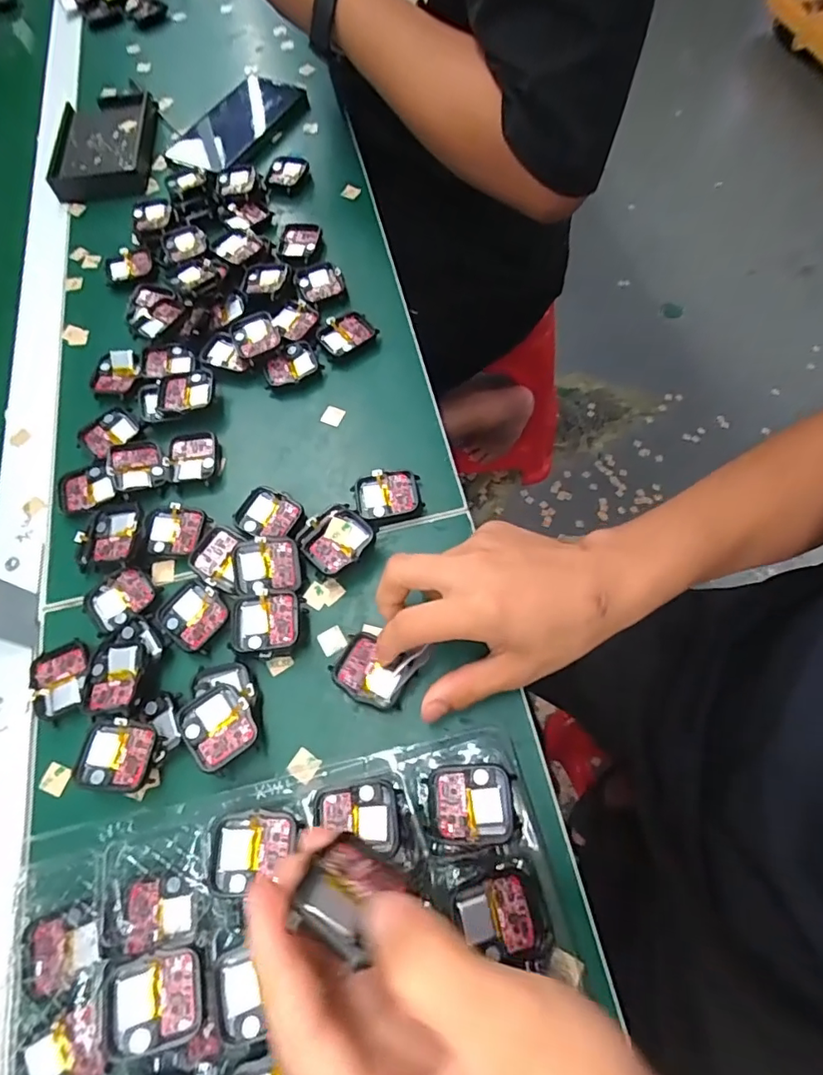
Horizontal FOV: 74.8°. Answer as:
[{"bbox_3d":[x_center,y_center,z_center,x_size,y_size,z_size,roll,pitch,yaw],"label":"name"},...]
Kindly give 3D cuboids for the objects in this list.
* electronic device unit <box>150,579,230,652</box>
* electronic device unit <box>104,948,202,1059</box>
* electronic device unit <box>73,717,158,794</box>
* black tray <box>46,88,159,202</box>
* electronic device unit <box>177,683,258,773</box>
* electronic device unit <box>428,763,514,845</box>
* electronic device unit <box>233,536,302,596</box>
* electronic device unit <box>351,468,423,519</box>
[{"bbox_3d":[-0.142,0.050,0.349,0.041,0.007,0.039,29,72,16],"label":"electronic device unit"},{"bbox_3d":[-0.121,0.219,0.255,0.039,0.015,0.035,-12,66,0],"label":"electronic device unit"},{"bbox_3d":[-0.171,0.125,0.311,0.042,0.007,0.037,5,67,7],"label":"electronic device unit"},{"bbox_3d":[-0.322,-0.416,0.563,0.098,0.018,0.170,-10,66,1],"label":"black tray"},{"bbox_3d":[-0.112,0.109,0.314,0.038,0.009,0.045,-38,69,-12],"label":"electronic device unit"},{"bbox_3d":[0.030,0.138,0.280,0.042,0.007,0.037,-3,66,4],"label":"electronic device unit"},{"bbox_3d":[-0.095,0.019,0.349,0.042,0.015,0.035,-6,66,2],"label":"electronic device unit"},{"bbox_3d":[-0.017,-0.029,0.376,0.046,0.009,0.037,-11,66,0],"label":"electronic device unit"}]

